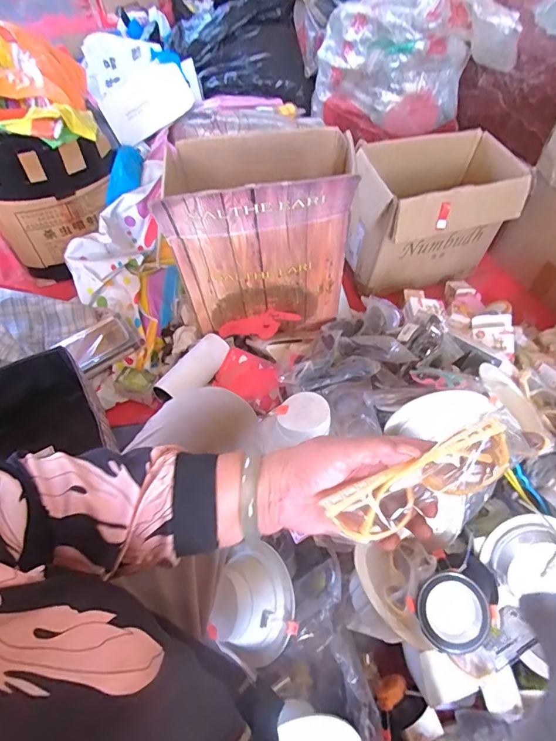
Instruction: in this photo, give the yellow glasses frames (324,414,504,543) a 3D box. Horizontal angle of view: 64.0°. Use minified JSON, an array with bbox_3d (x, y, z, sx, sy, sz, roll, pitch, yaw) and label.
[{"bbox_3d":[0.104,0.080,0.322,0.135,0.024,0.038,-25,59,0],"label":"yellow glasses frames"}]

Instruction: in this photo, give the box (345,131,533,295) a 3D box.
[{"bbox_3d":[0.380,-0.403,1.147,0.470,0.285,0.250,-17,59,-14],"label":"box"}]

